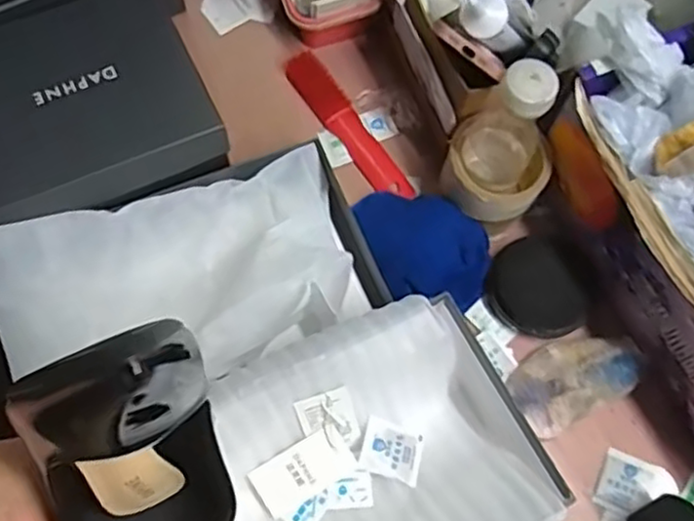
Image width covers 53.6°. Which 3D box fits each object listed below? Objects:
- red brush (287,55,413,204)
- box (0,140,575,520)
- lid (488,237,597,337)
[{"bbox_3d":[0.002,-0.132,0.686,0.036,0.025,0.187,-32,74,-13],"label":"red brush"},{"bbox_3d":[-0.065,0.098,0.544,0.305,0.092,0.411,-31,73,-13],"label":"box"},{"bbox_3d":[0.173,0.024,0.616,0.089,0.012,0.088,-25,71,16],"label":"lid"}]

